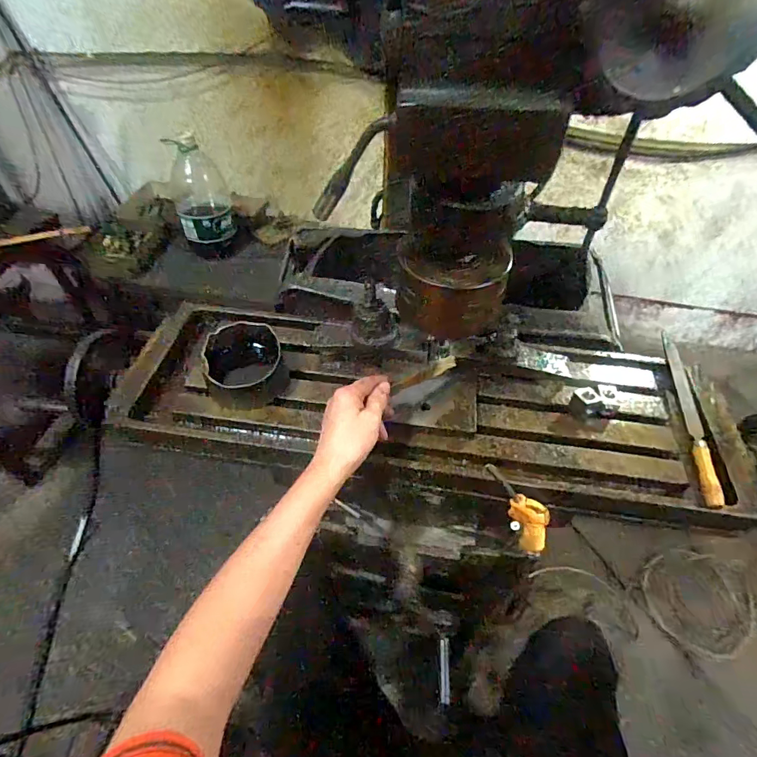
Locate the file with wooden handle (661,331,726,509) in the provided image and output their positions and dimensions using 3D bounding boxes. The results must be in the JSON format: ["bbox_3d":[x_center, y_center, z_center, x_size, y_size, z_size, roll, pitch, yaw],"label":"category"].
[{"bbox_3d":[0.414,0.037,0.575,0.019,0.022,0.284,11,51,7],"label":"file with wooden handle"}]

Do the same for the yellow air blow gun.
[{"bbox_3d":[0.178,0.163,0.519,0.046,0.193,0.022,-3,45,30],"label":"yellow air blow gun"}]

